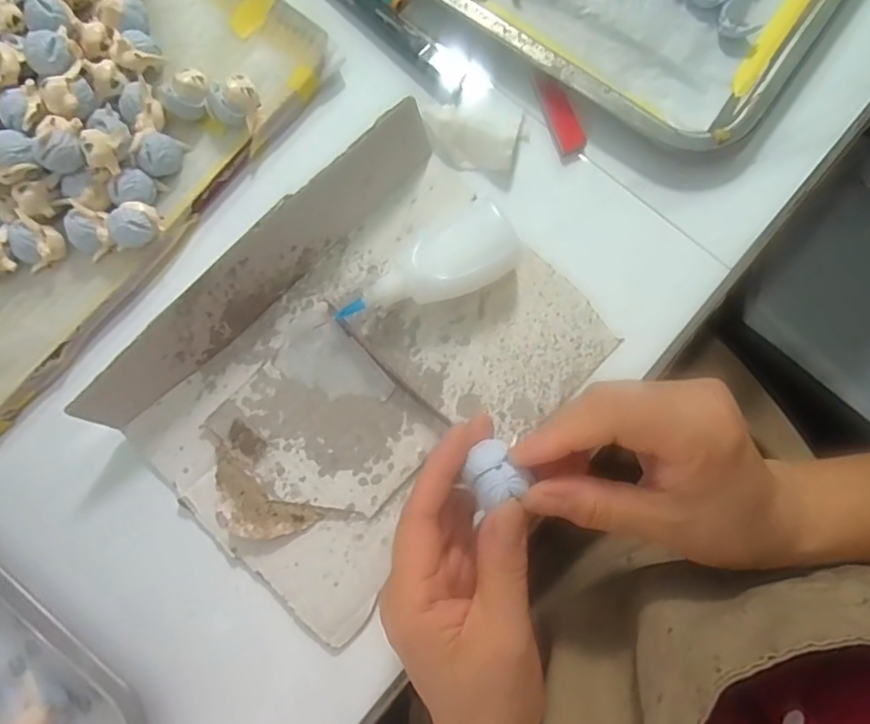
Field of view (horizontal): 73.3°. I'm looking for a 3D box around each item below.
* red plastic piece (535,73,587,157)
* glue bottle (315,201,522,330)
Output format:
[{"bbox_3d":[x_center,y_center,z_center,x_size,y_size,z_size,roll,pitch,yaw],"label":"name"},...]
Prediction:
[{"bbox_3d":[0.074,-0.148,0.348,0.014,0.008,0.049,-28,96,-4],"label":"red plastic piece"},{"bbox_3d":[-0.005,-0.047,0.319,0.103,0.030,0.040,-28,83,-3],"label":"glue bottle"}]

